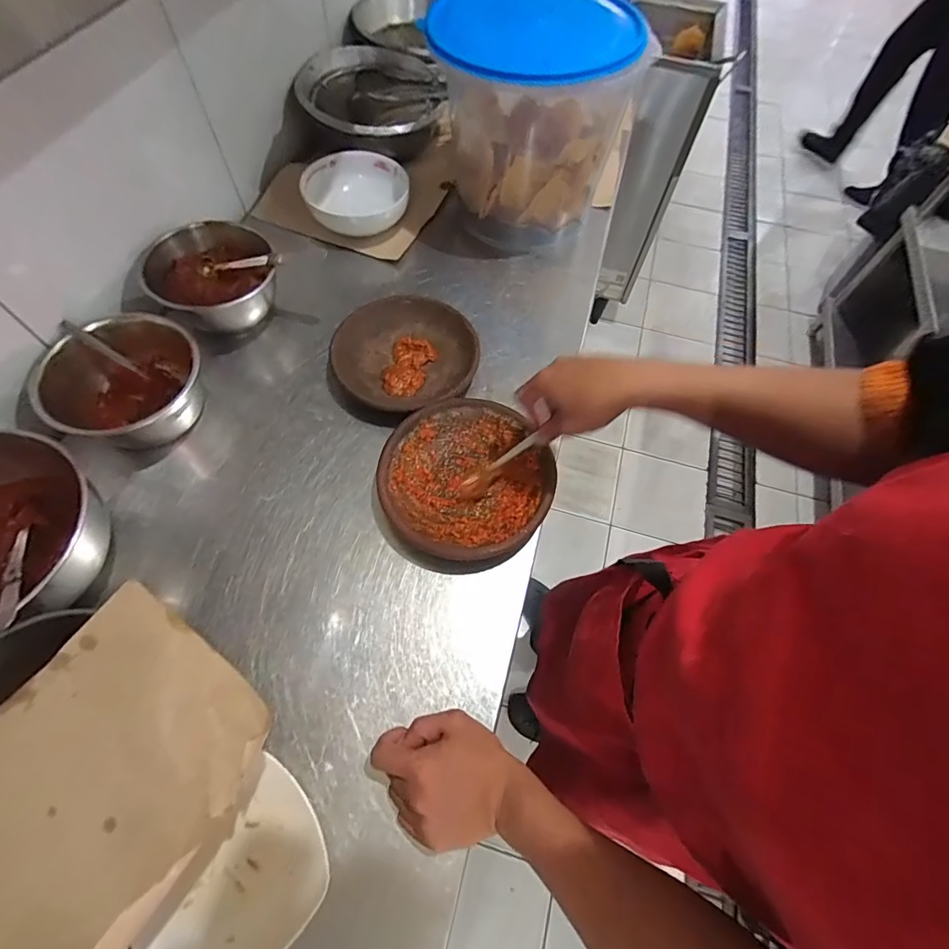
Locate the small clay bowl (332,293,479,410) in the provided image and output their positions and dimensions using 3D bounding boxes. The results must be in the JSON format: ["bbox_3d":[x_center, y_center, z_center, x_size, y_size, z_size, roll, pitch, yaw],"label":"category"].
[{"bbox_3d":[-0.094,-0.164,0.635,0.188,0.045,0.186,1,63,-2],"label":"small clay bowl"}]

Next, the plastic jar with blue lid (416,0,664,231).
[{"bbox_3d":[0.085,-0.525,0.689,0.255,0.236,0.249,1,63,-2],"label":"plastic jar with blue lid"}]

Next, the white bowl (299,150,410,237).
[{"bbox_3d":[-0.192,-0.455,0.762,0.164,0.061,0.162,-2,63,-4],"label":"white bowl"}]

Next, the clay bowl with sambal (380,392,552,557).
[{"bbox_3d":[-0.009,0.006,0.552,0.195,0.044,0.195,1,63,-2],"label":"clay bowl with sambal"}]

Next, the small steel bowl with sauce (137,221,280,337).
[{"bbox_3d":[-0.356,-0.266,0.635,0.150,0.091,0.135,-38,71,-19],"label":"small steel bowl with sauce"}]

